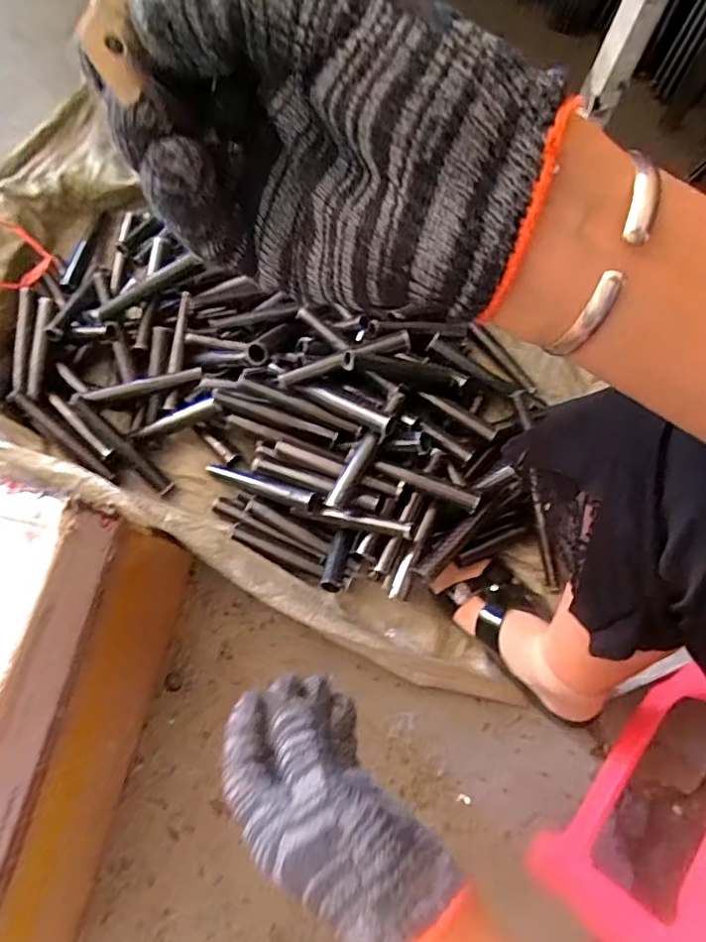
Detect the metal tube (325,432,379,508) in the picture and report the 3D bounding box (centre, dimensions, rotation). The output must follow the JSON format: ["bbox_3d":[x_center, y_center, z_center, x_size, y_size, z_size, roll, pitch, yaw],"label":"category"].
[{"bbox_3d":[0.000,0.000,0.597,0.017,0.012,0.089,32,89,7],"label":"metal tube"}]

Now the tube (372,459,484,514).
[{"bbox_3d":[0.082,0.012,0.616,0.120,0.013,0.019,25,75,5],"label":"tube"}]

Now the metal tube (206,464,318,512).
[{"bbox_3d":[-0.107,0.020,0.659,0.153,0.024,0.019,16,73,26],"label":"metal tube"}]

